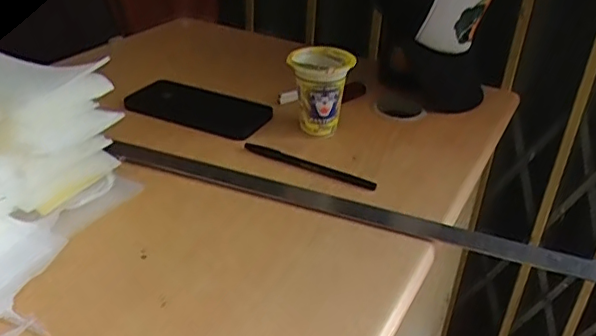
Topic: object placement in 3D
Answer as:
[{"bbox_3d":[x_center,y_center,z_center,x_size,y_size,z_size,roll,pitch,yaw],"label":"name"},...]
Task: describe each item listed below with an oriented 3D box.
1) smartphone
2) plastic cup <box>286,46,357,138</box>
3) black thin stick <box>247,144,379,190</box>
[{"bbox_3d":[-0.109,-0.069,0.637,0.161,0.013,0.065,17,34,23],"label":"smartphone"},{"bbox_3d":[0.022,-0.076,0.586,0.059,0.082,0.059,2,31,-1],"label":"plastic cup"},{"bbox_3d":[0.009,-0.002,0.550,0.136,0.011,0.009,17,34,22],"label":"black thin stick"}]

